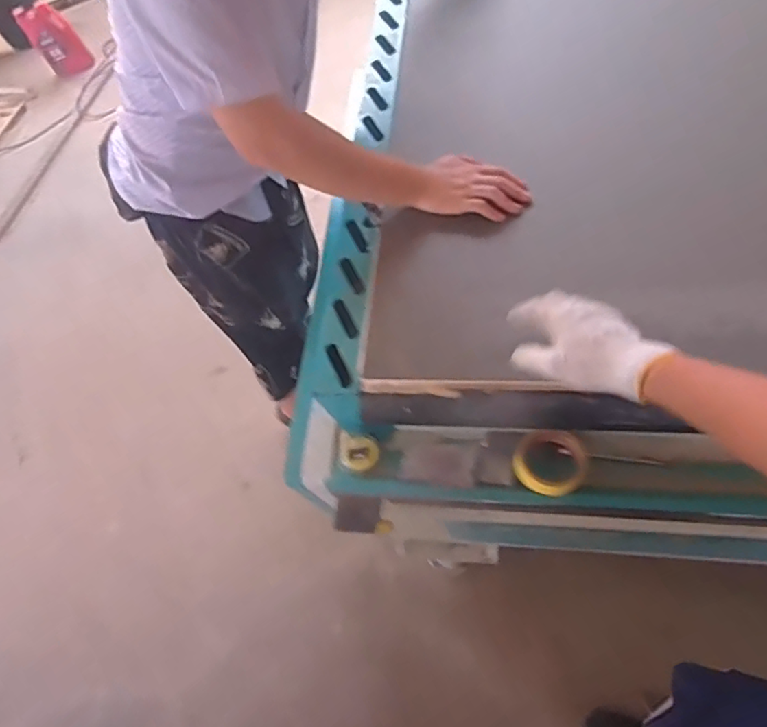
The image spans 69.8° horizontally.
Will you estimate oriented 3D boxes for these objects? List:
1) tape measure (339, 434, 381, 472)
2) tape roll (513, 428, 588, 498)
[{"bbox_3d":[-0.039,0.137,0.848,0.062,0.020,0.052,6,65,15],"label":"tape measure"},{"bbox_3d":[0.235,0.139,0.766,0.101,0.029,0.090,1,79,-6],"label":"tape roll"}]

